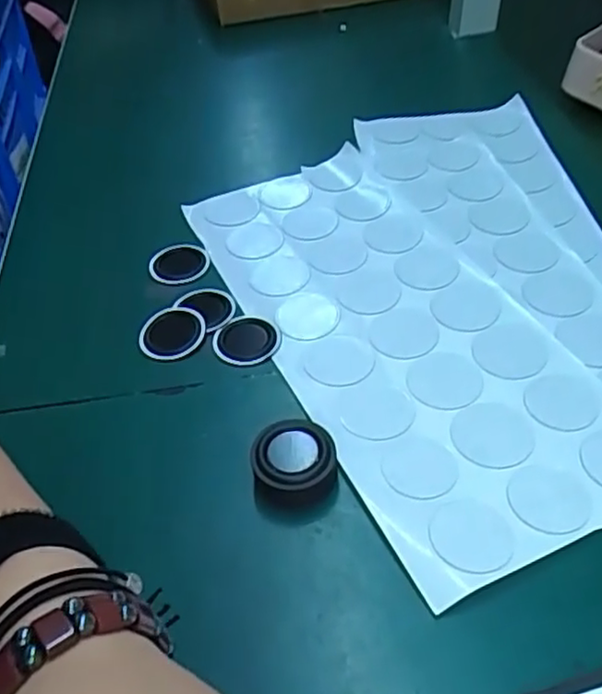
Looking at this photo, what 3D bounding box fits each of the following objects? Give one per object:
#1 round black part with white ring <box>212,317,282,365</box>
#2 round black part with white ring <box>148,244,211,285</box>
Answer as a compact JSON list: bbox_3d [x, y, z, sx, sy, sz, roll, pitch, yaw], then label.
[{"bbox_3d":[-0.030,-0.005,0.377,0.037,0.004,0.033,14,50,17],"label":"round black part with white ring"},{"bbox_3d":[-0.078,-0.054,0.431,0.036,0.010,0.036,-2,47,3],"label":"round black part with white ring"}]

